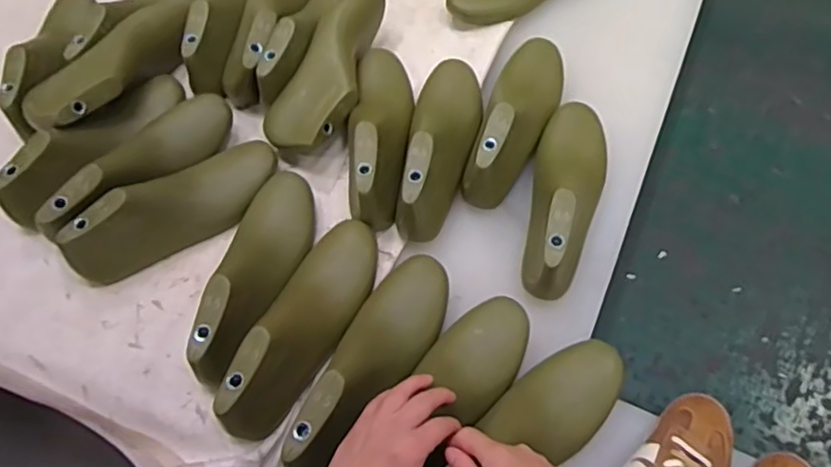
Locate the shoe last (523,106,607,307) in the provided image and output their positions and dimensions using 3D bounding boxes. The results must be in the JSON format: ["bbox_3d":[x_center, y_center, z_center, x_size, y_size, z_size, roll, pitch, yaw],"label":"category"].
[{"bbox_3d":[0.172,-0.054,0.705,0.083,0.087,0.264,14,63,11],"label":"shoe last"}]

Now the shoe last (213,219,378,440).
[{"bbox_3d":[-0.111,0.086,0.635,0.081,0.075,0.252,18,64,13],"label":"shoe last"}]

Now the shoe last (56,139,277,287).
[{"bbox_3d":[-0.271,-0.033,0.707,0.250,0.086,0.066,-33,64,-14],"label":"shoe last"}]

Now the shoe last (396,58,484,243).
[{"bbox_3d":[0.031,-0.118,0.740,0.080,0.091,0.251,7,62,7],"label":"shoe last"}]

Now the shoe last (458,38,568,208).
[{"bbox_3d":[0.127,-0.151,0.758,0.085,0.089,0.262,16,63,12],"label":"shoe last"}]

